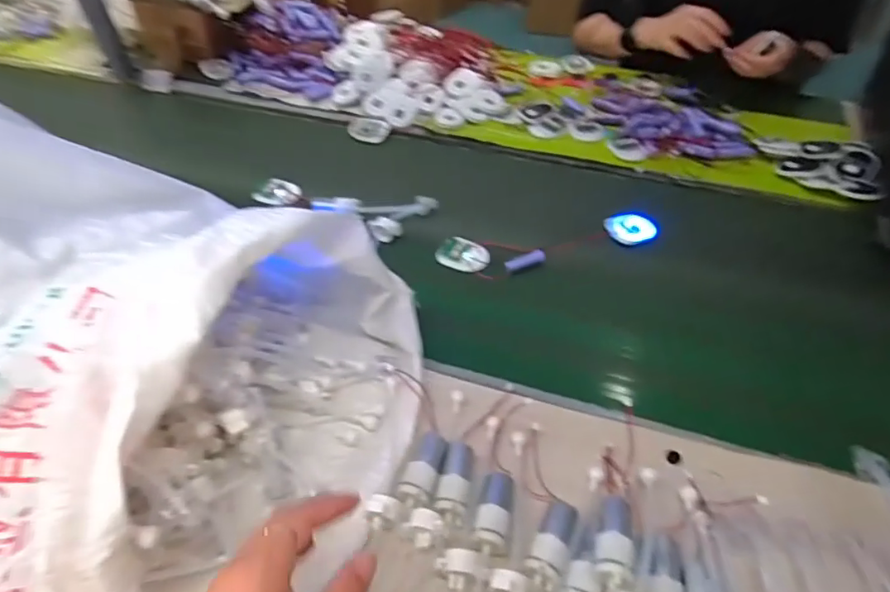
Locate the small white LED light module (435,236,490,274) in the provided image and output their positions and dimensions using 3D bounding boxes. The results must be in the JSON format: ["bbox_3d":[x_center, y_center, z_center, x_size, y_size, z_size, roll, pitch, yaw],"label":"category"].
[{"bbox_3d":[0.022,-0.050,0.652,0.064,0.011,0.051,18,51,16],"label":"small white LED light module"}]

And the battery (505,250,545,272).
[{"bbox_3d":[0.095,-0.042,0.638,0.050,0.012,0.016,-21,51,-18],"label":"battery"}]

